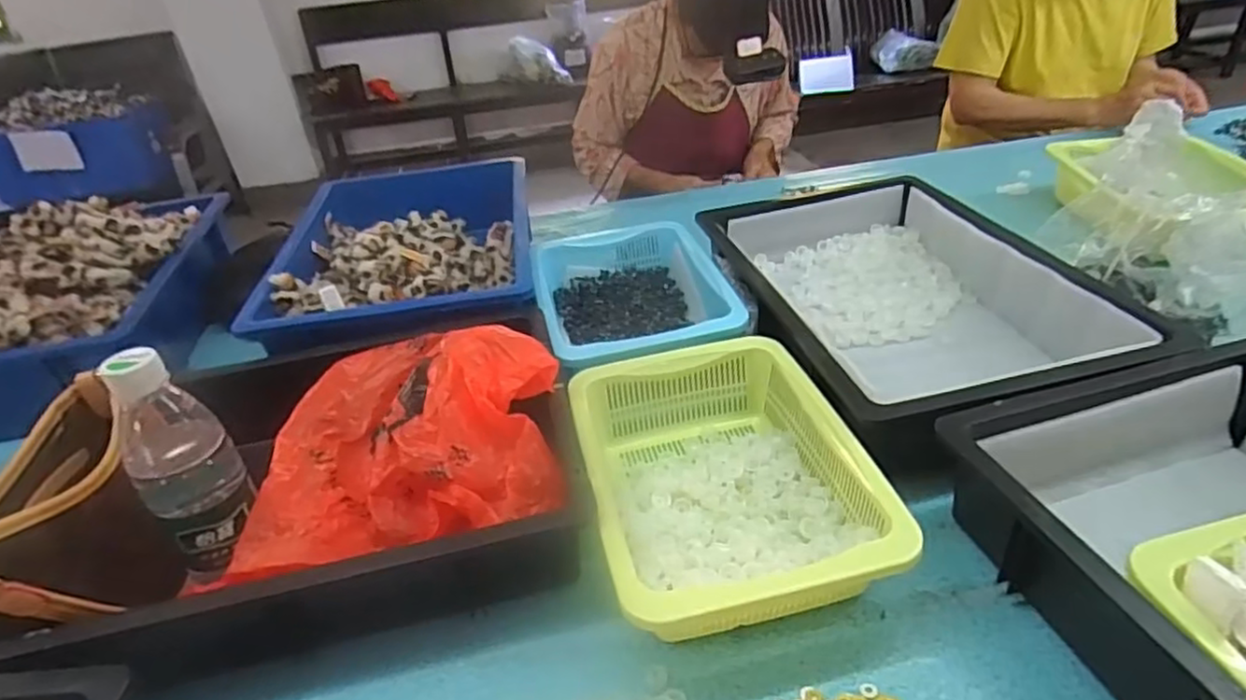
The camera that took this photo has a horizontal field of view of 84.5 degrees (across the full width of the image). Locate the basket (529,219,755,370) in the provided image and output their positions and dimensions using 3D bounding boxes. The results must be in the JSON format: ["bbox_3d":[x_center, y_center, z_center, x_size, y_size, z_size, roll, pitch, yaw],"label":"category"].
[{"bbox_3d":[0.006,-0.062,0.813,0.206,0.064,0.305,-11,34,-7],"label":"basket"}]

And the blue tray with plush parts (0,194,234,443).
[{"bbox_3d":[-0.711,-0.078,0.895,0.279,0.149,0.444,-11,34,-6],"label":"blue tray with plush parts"}]

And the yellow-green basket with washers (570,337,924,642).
[{"bbox_3d":[0.074,0.107,0.564,0.203,0.088,0.279,-10,33,-8],"label":"yellow-green basket with washers"}]

